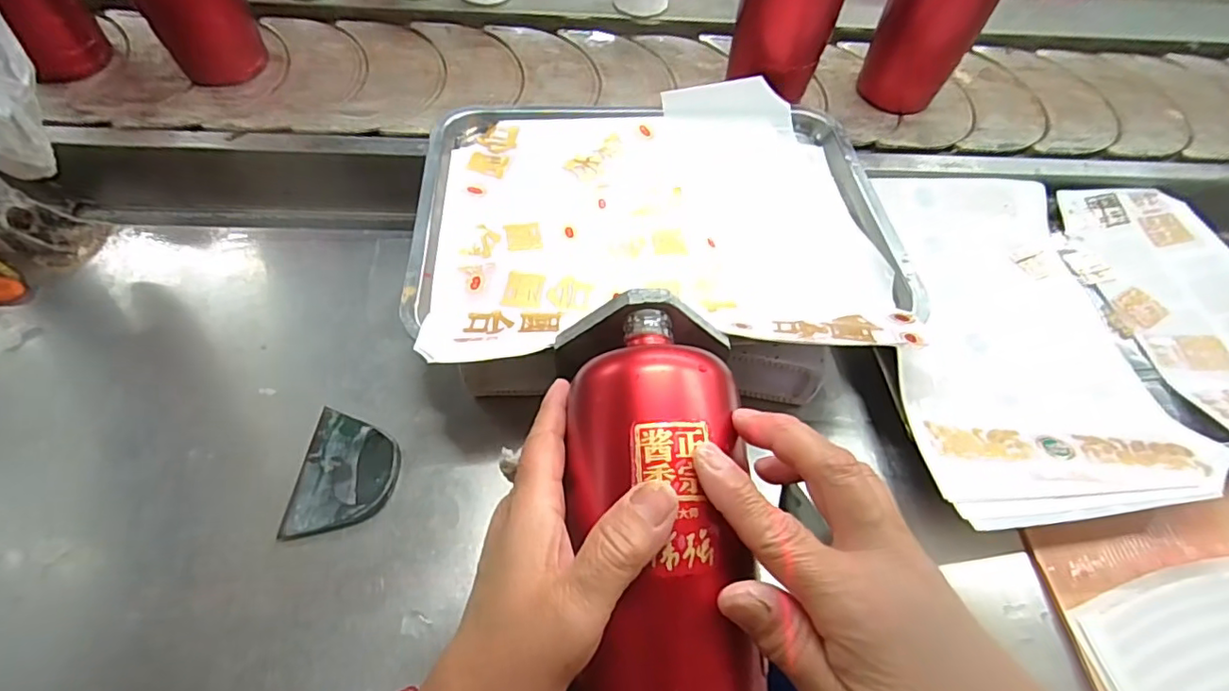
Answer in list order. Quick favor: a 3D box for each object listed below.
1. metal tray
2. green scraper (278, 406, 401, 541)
[{"bbox_3d":[0.032,-0.101,0.435,0.343,0.029,0.272,-2,54,-5],"label":"metal tray"},{"bbox_3d":[-0.167,0.080,0.368,0.059,0.007,0.079,2,56,-1],"label":"green scraper"}]

